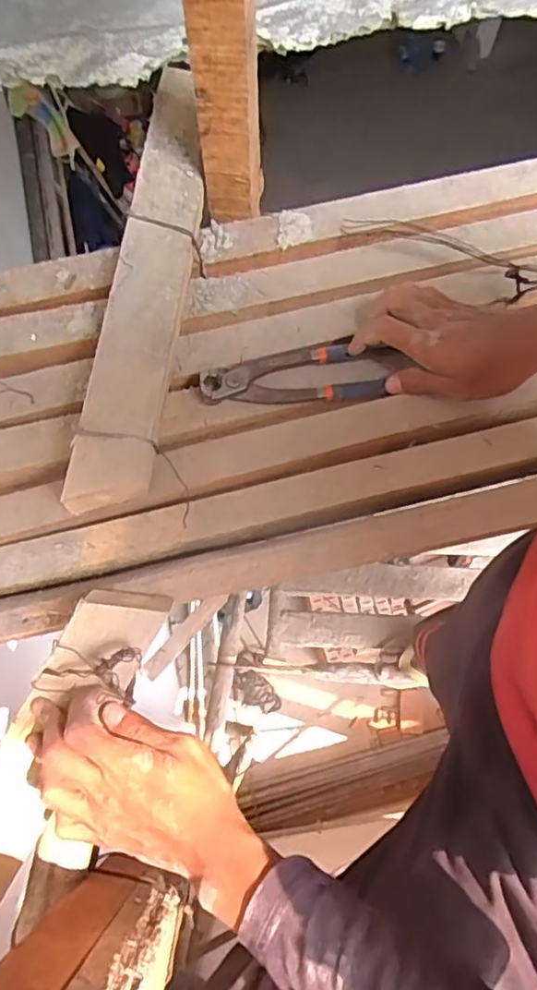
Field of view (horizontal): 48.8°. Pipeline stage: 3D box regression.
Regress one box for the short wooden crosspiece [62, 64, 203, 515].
[{"bbox_3d":[-0.092,-0.181,0.494,0.062,0.042,0.405,7,70,2],"label":"short wooden crosspiece"}]

